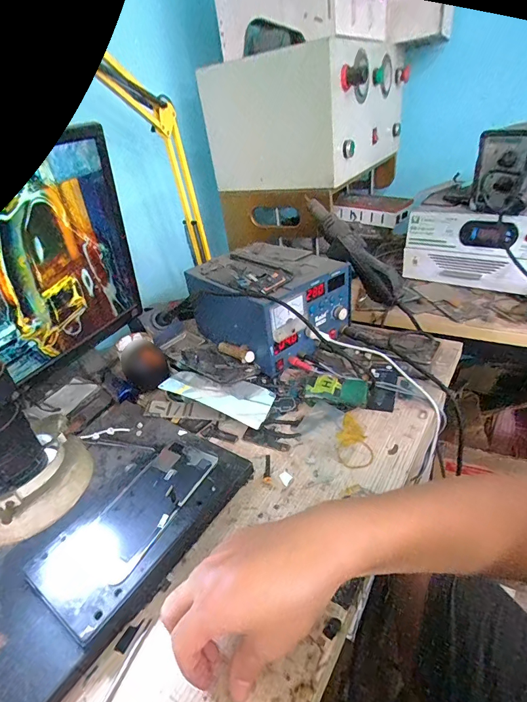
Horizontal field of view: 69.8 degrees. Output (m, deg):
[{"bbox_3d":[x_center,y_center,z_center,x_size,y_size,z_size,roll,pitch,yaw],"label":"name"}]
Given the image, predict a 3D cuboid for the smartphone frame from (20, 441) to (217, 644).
[{"bbox_3d":[-0.130,0.166,0.385,0.097,0.005,0.191,14,41,31],"label":"smartphone frame"}]

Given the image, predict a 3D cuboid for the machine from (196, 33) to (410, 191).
[{"bbox_3d":[0.116,-0.544,0.864,0.296,0.228,0.435,13,39,30],"label":"machine"}]

